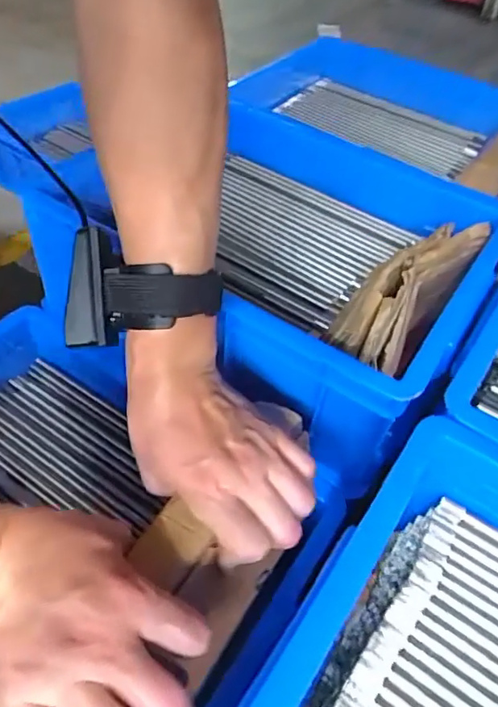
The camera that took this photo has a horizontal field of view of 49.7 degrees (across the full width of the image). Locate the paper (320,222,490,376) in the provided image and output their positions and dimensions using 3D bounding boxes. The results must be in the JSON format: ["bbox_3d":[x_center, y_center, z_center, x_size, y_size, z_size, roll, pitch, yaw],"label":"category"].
[{"bbox_3d":[0.126,-0.053,0.437,0.068,0.044,0.207,30,51,21],"label":"paper"}]

